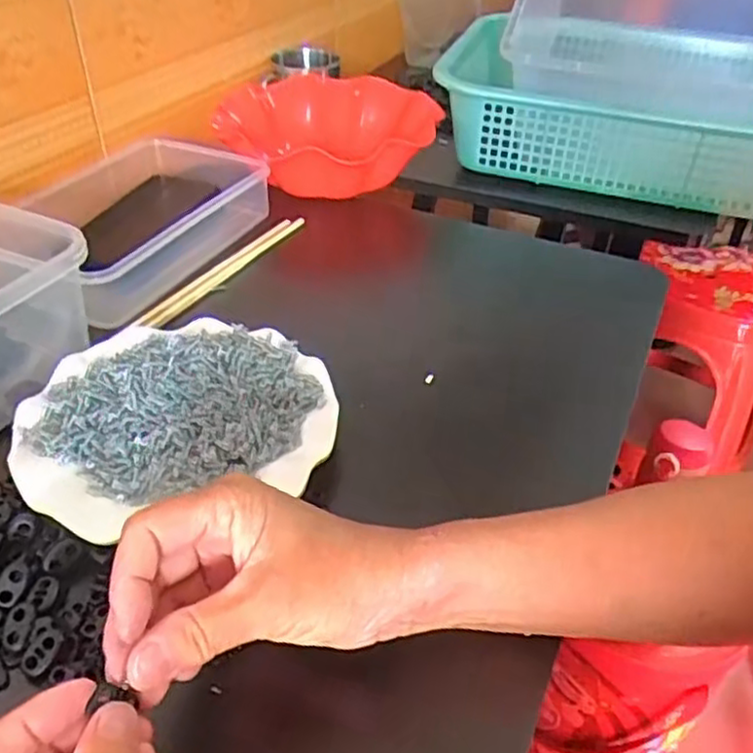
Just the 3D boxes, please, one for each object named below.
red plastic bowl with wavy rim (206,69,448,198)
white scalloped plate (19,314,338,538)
[{"bbox_3d":[-0.053,-0.255,0.774,0.230,0.073,0.245,-1,39,-4],"label":"red plastic bowl with wavy rim"},{"bbox_3d":[-0.122,0.018,0.437,0.179,0.014,0.162,-14,41,-19],"label":"white scalloped plate"}]

